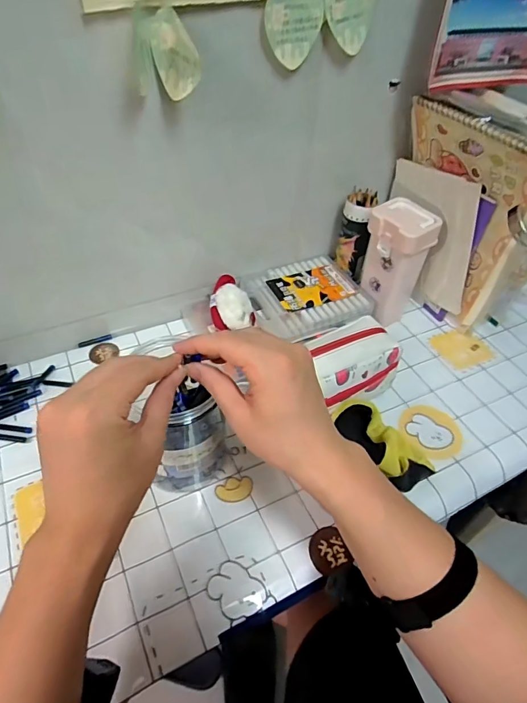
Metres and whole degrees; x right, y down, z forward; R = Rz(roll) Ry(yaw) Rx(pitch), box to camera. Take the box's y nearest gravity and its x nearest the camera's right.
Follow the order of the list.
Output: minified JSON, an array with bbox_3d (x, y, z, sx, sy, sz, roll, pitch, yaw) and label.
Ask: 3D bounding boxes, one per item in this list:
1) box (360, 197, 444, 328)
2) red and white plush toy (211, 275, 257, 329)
[{"bbox_3d":[0.188,-0.125,0.638,0.067,0.165,0.084,-27,54,-27],"label":"box"},{"bbox_3d":[-0.049,-0.075,0.617,0.057,0.038,0.098,-10,46,-9],"label":"red and white plush toy"}]

